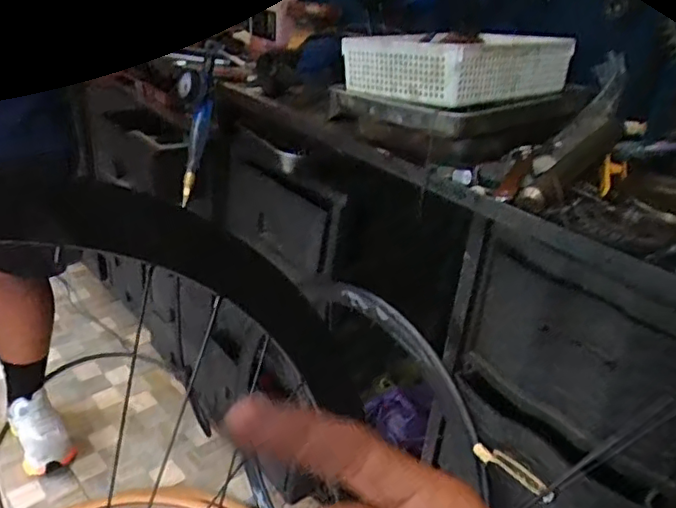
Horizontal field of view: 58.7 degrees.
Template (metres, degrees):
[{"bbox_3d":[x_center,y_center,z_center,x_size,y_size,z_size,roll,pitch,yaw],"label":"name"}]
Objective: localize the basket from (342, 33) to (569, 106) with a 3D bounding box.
[{"bbox_3d":[0.203,-0.326,1.010,0.330,0.089,0.240,-19,37,-38],"label":"basket"}]

